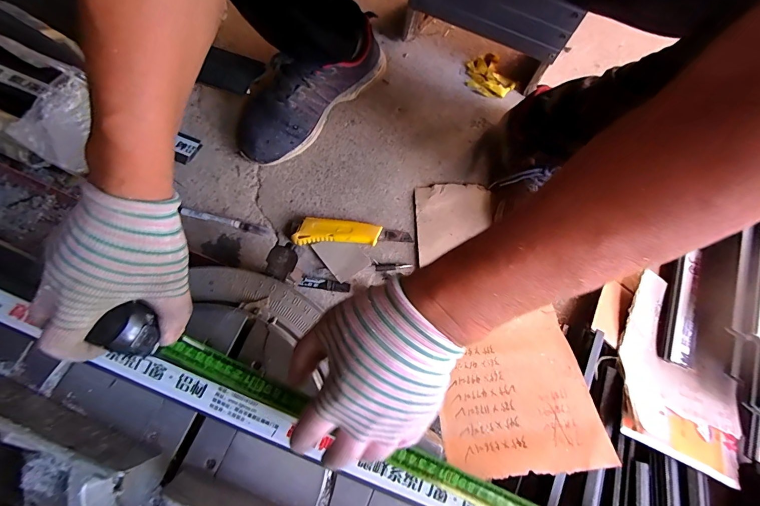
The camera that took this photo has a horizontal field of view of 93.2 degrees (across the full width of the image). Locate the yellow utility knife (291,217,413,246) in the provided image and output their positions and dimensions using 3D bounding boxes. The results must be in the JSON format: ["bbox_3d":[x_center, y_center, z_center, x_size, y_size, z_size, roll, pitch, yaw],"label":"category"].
[{"bbox_3d":[-0.040,-0.031,0.530,0.169,0.015,0.039,2,74,-5],"label":"yellow utility knife"}]

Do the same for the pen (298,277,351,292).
[{"bbox_3d":[-0.077,0.045,0.502,0.070,0.011,0.013,8,73,-3],"label":"pen"}]

